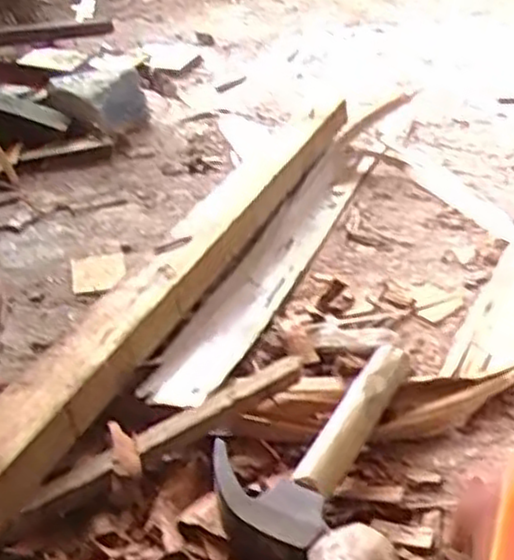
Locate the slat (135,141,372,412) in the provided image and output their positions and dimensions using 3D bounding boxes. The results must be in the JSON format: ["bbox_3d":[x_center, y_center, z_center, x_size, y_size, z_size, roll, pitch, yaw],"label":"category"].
[{"bbox_3d":[0.024,-0.035,0.828,0.060,0.025,0.545,10,35,19],"label":"slat"}]

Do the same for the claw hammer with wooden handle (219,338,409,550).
[{"bbox_3d":[0.040,0.111,0.570,0.087,0.044,0.213,13,36,23],"label":"claw hammer with wooden handle"}]

